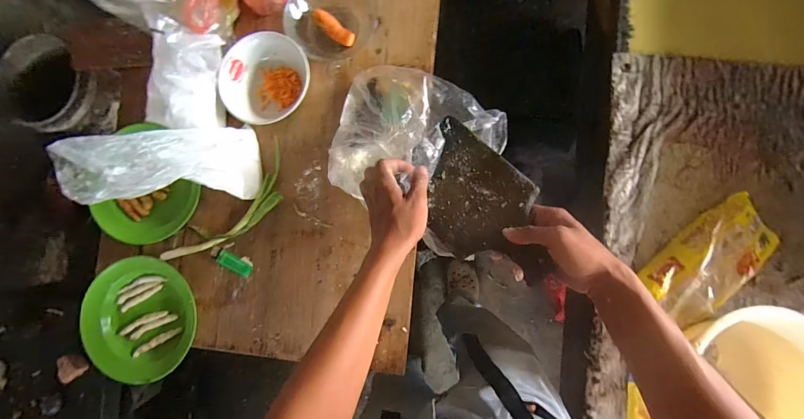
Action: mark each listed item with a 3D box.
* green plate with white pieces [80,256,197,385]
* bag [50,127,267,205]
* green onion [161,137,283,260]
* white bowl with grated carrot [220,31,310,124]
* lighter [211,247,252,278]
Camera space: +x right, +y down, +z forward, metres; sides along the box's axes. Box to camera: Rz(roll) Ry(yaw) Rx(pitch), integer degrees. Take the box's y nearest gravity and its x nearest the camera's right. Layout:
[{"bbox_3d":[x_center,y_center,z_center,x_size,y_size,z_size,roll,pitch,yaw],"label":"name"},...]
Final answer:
[{"bbox_3d":[-0.465,0.195,0.634,0.201,0.020,0.207,0,87,3],"label":"green plate with white pieces"},{"bbox_3d":[-0.338,-0.063,0.546,0.081,0.264,0.112,-25,86,27],"label":"bag"},{"bbox_3d":[-0.301,0.010,0.634,0.295,0.029,0.088,-44,86,0],"label":"green onion"},{"bbox_3d":[-0.235,-0.227,0.622,0.153,0.060,0.139,-23,86,2],"label":"white bowl with grated carrot"},{"bbox_3d":[-0.307,0.095,0.641,0.076,0.012,0.026,31,89,4],"label":"lighter"}]

